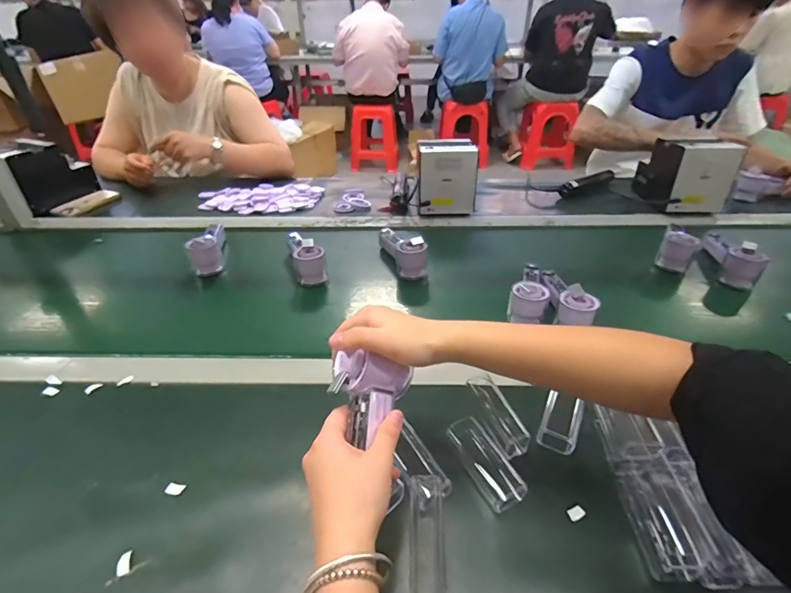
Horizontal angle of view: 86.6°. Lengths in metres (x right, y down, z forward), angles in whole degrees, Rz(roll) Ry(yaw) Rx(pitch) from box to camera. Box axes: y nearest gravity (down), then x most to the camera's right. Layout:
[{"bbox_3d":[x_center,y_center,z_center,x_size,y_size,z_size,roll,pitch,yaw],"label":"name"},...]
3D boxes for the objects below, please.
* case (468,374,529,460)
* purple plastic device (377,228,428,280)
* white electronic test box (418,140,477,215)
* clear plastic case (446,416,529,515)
[{"bbox_3d":[0.122,0.140,0.503,0.030,0.025,0.101,-15,52,-19],"label":"case"},{"bbox_3d":[0.013,-0.094,0.811,0.055,0.074,0.144,-12,38,-15],"label":"purple plastic device"},{"bbox_3d":[0.113,-0.269,0.943,0.126,0.136,0.097,1,36,1],"label":"white electronic test box"},{"bbox_3d":[0.099,0.183,0.467,0.042,0.026,0.101,-17,39,-22],"label":"clear plastic case"}]

